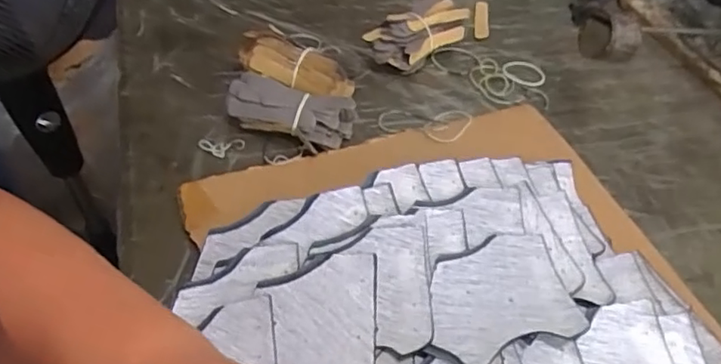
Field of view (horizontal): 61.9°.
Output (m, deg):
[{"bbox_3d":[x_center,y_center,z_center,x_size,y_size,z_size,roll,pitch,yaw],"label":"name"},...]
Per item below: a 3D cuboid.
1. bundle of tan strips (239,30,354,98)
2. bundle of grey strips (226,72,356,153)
[{"bbox_3d":[-0.065,-0.115,0.611,0.117,0.048,0.031,21,49,-1],"label":"bundle of tan strips"},{"bbox_3d":[-0.070,-0.068,0.576,0.117,0.038,0.048,19,49,14],"label":"bundle of grey strips"}]

